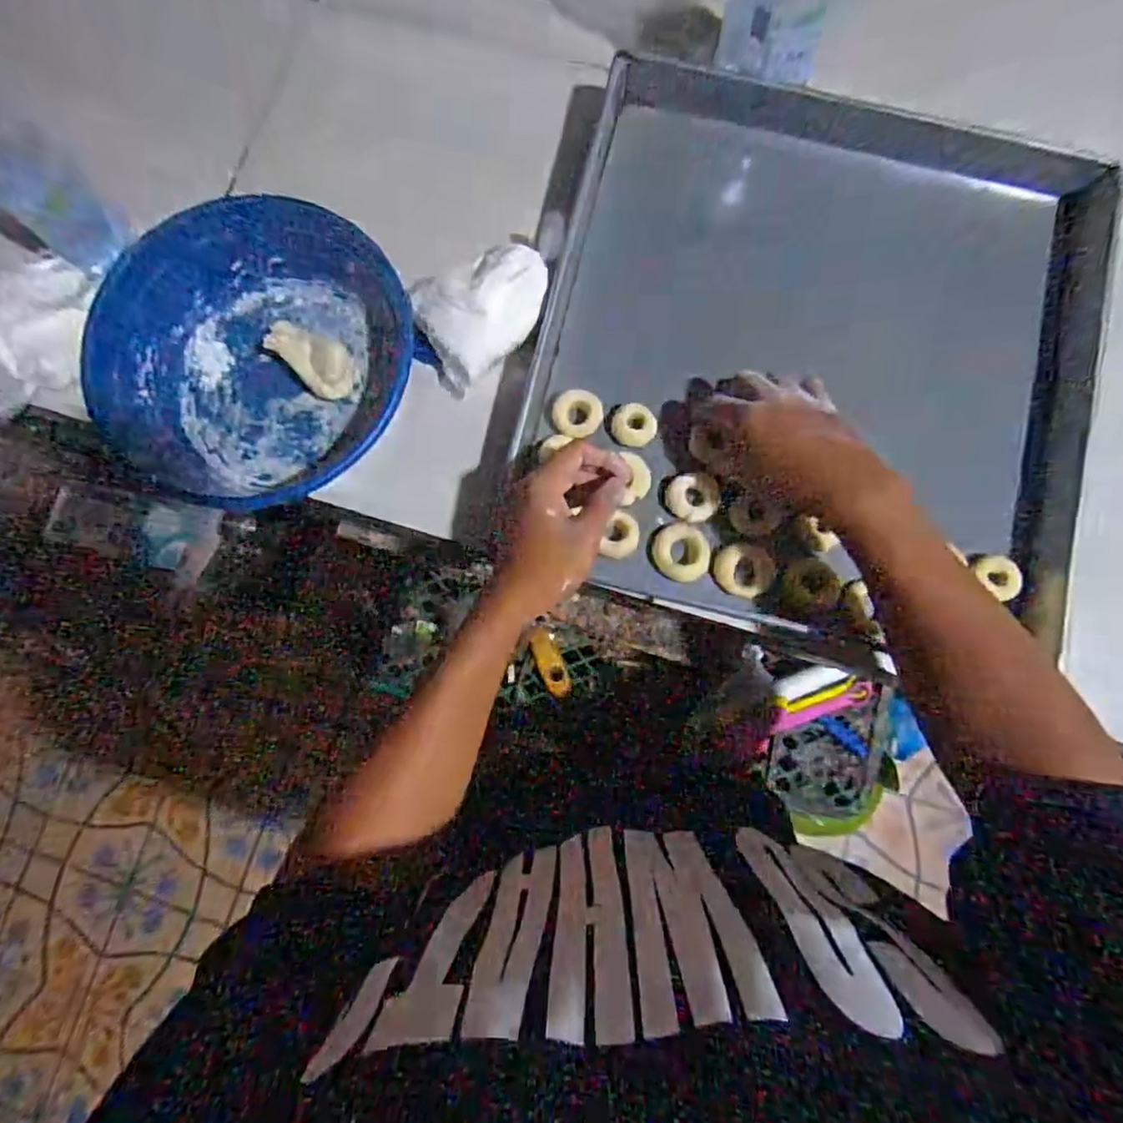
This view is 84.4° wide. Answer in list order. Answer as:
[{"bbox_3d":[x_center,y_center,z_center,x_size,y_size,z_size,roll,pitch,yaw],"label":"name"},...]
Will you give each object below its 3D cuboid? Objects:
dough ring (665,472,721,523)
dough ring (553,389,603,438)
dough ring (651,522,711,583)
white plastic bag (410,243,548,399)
[{"bbox_3d":[0.114,-0.055,0.535,0.045,0.014,0.040,-7,81,2],"label":"dough ring"},{"bbox_3d":[0.014,-0.129,0.547,0.042,0.020,0.039,-1,81,3],"label":"dough ring"},{"bbox_3d":[0.103,-0.008,0.532,0.049,0.010,0.047,-1,81,3],"label":"dough ring"},{"bbox_3d":[-0.074,-0.224,0.543,0.129,0.048,0.095,-40,81,-3],"label":"white plastic bag"}]

